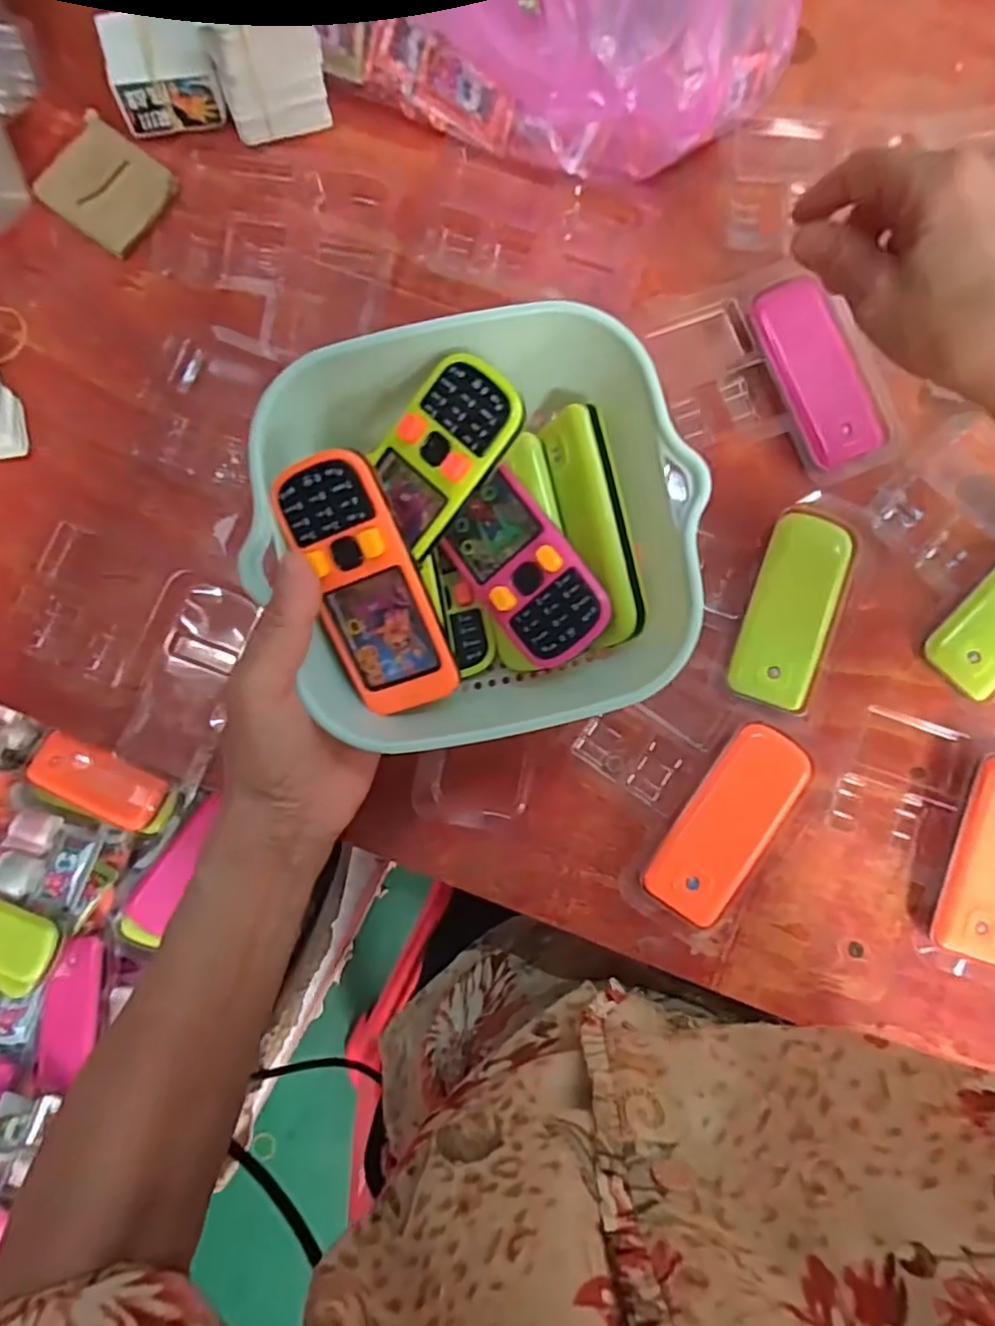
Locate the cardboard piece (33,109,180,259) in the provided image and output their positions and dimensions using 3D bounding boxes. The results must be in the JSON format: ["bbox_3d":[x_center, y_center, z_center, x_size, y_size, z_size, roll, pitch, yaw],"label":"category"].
[{"bbox_3d":[-0.221,-0.270,0.372,0.067,0.004,0.059,36,84,2],"label":"cardboard piece"}]

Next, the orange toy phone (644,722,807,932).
[{"bbox_3d":[0.121,0.083,0.344,0.045,0.018,0.104,35,84,1],"label":"orange toy phone"}]

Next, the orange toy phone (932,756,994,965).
[{"bbox_3d":[0.258,0.102,0.345,0.044,0.021,0.103,19,83,0],"label":"orange toy phone"}]

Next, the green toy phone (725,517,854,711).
[{"bbox_3d":[0.158,-0.027,0.354,0.044,0.013,0.102,18,84,0],"label":"green toy phone"}]

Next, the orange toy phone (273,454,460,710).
[{"bbox_3d":[-0.052,-0.030,0.262,0.045,0.010,0.104,-18,108,18],"label":"orange toy phone"}]

